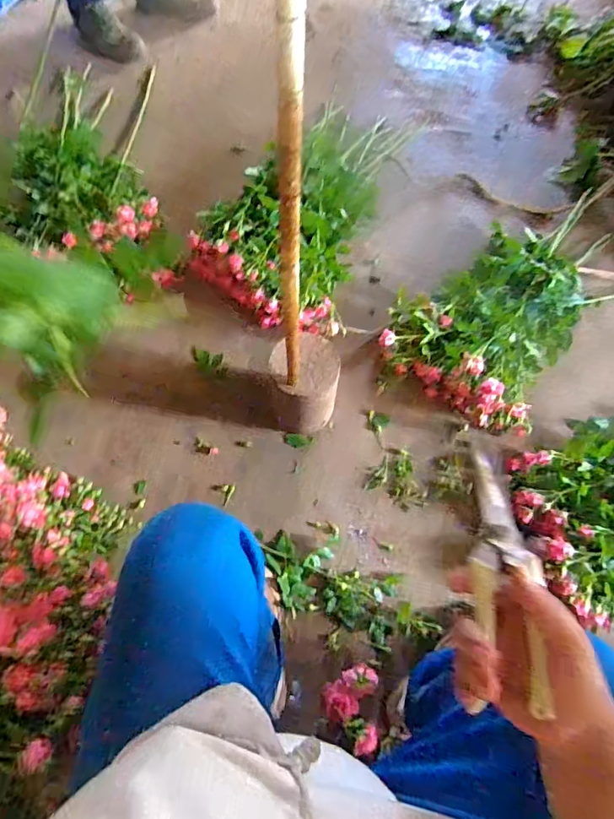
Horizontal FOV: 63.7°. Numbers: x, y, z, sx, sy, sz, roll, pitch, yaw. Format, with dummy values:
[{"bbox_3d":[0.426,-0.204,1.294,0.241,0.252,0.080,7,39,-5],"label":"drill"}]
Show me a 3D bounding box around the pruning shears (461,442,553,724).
[{"bbox_3d":[0.142,0.114,0.346,0.047,0.021,0.176,7,67,2],"label":"pruning shears"}]

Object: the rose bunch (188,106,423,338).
[{"bbox_3d":[0.010,-0.506,1.175,0.365,0.143,0.712,21,67,9],"label":"rose bunch"}]

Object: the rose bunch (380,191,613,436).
[{"bbox_3d":[0.467,-0.245,1.083,0.347,0.096,0.665,41,71,16],"label":"rose bunch"}]

